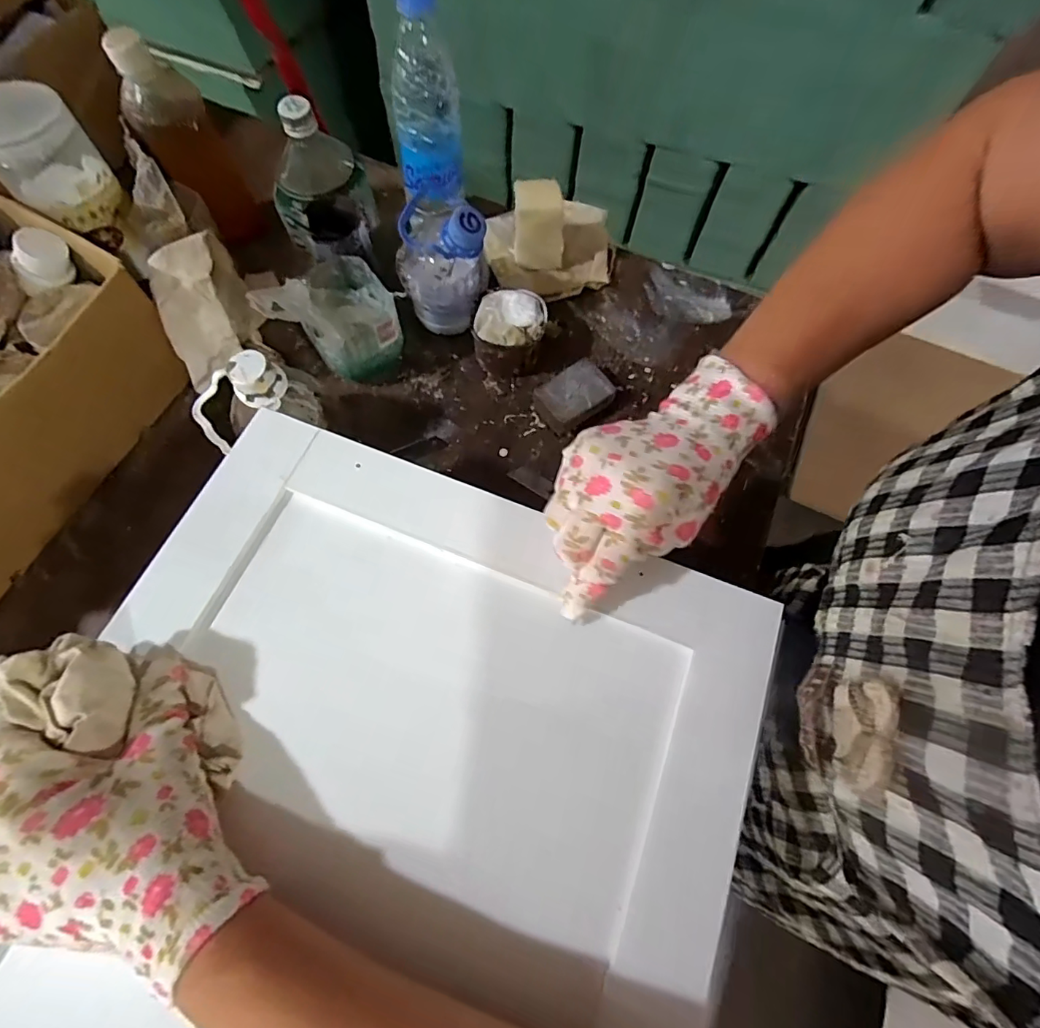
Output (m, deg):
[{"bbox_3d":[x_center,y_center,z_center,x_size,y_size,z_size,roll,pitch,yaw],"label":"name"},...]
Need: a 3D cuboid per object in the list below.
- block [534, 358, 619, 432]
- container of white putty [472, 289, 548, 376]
[{"bbox_3d":[0.055,-0.116,0.497,0.068,0.027,0.049,-36,73,-15],"label":"block"},{"bbox_3d":[-0.009,-0.178,0.499,0.067,0.058,0.065,8,68,2],"label":"container of white putty"}]

